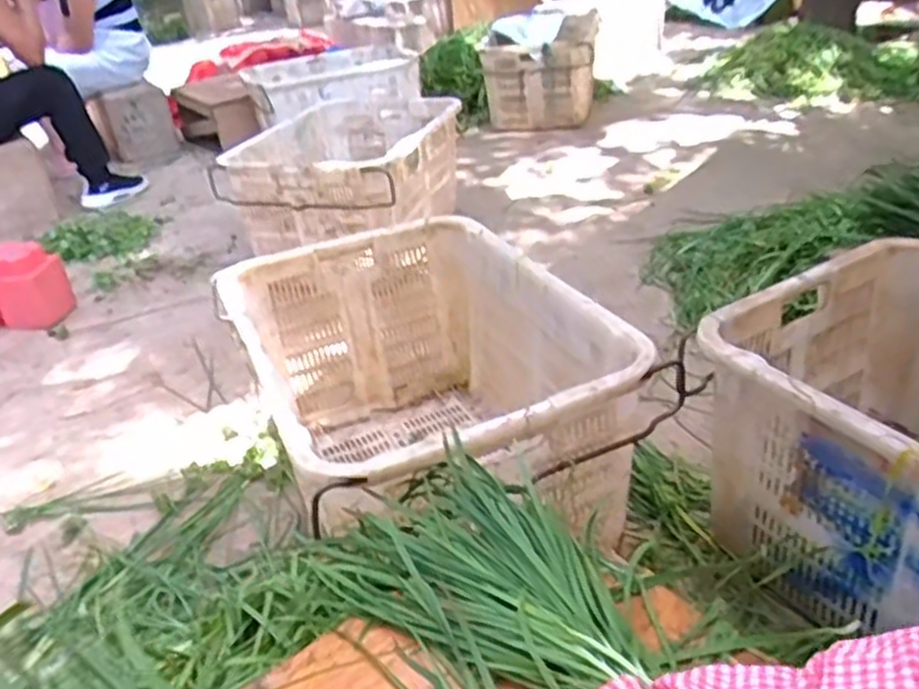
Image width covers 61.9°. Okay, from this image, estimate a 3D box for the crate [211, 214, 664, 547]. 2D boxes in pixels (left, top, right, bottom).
[{"bbox_3d":[-0.063,0.086,1.190,0.459,0.309,0.688,-17,32,-20],"label":"crate"}]

